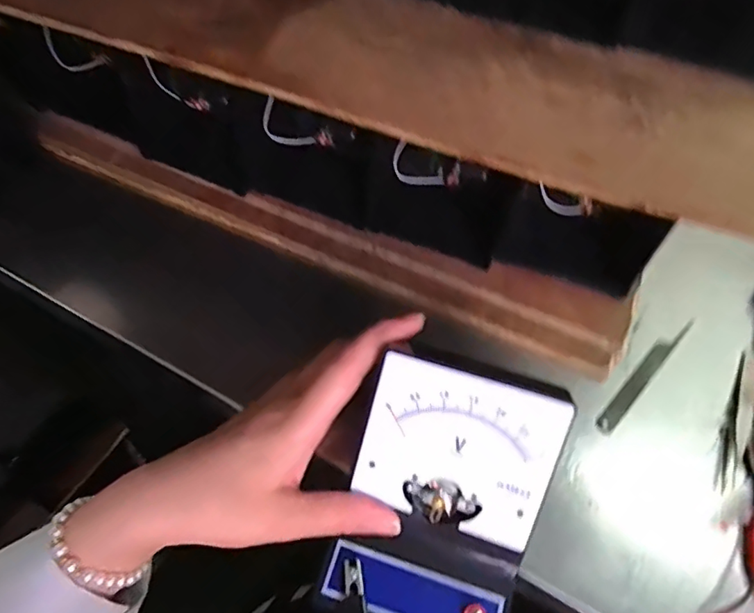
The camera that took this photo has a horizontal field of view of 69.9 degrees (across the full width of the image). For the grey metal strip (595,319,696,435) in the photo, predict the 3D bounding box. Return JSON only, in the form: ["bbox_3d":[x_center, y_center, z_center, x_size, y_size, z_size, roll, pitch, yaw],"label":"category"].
[{"bbox_3d":[0.188,0.045,0.375,0.012,0.004,0.122,40,61,20],"label":"grey metal strip"}]

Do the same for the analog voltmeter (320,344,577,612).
[{"bbox_3d":[0.033,0.095,0.262,0.090,0.083,0.108,17,56,6],"label":"analog voltmeter"}]

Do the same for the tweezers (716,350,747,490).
[{"bbox_3d":[0.237,0.074,0.359,0.010,0.006,0.106,24,57,11],"label":"tweezers"}]

